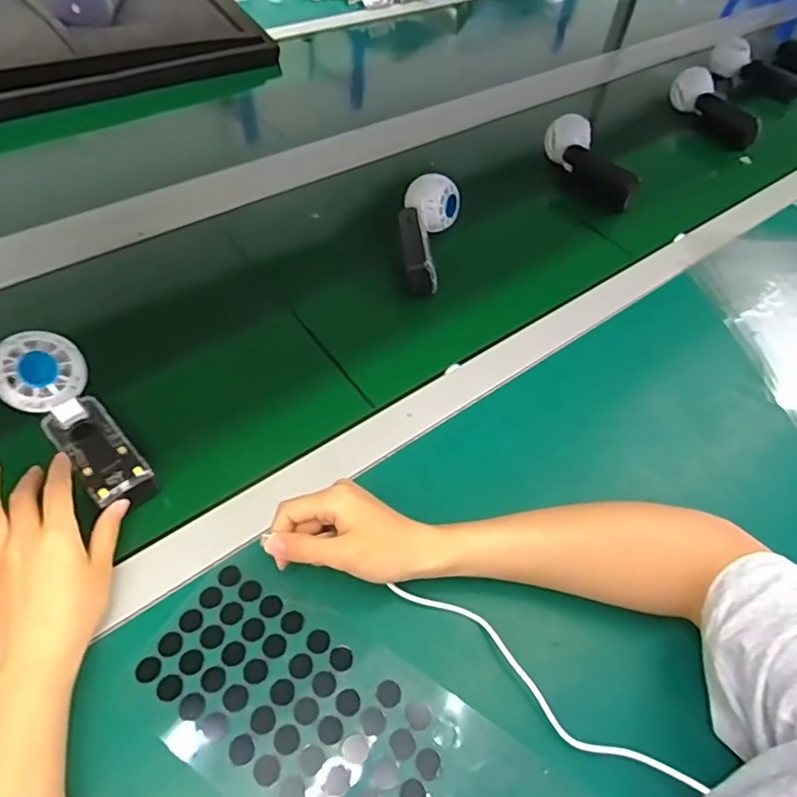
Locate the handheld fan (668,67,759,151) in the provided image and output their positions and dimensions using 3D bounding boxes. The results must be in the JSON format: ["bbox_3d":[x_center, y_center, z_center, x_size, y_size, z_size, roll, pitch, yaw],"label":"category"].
[{"bbox_3d":[0.512,-0.478,0.915,0.051,0.071,0.163,-27,58,-22],"label":"handheld fan"}]

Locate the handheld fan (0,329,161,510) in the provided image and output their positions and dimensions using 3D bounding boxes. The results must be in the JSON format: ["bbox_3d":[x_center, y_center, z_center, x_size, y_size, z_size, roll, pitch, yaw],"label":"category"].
[{"bbox_3d":[-0.253,0.019,0.445,0.060,0.040,0.163,-38,85,-28],"label":"handheld fan"}]

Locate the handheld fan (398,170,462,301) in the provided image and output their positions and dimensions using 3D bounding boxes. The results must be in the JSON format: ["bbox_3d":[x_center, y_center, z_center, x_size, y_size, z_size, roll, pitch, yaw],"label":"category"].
[{"bbox_3d":[0.032,-0.189,0.633,0.064,0.051,0.155,7,52,2],"label":"handheld fan"}]

